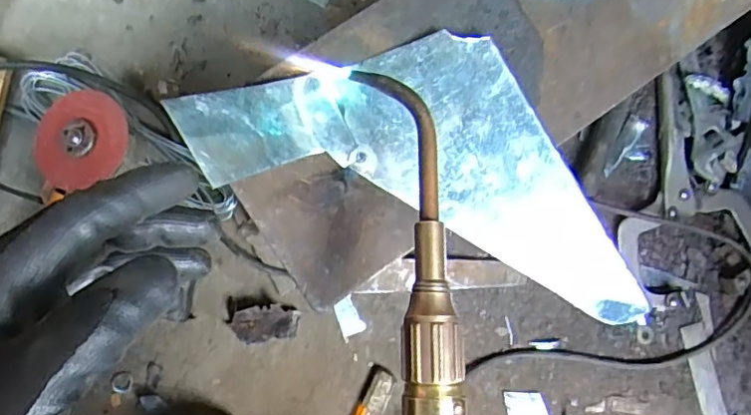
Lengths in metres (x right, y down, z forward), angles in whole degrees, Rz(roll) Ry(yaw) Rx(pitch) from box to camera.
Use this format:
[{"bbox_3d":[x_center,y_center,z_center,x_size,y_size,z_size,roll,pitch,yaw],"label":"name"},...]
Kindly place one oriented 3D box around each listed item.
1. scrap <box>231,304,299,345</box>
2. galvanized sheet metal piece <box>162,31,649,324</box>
[{"bbox_3d":[-0.101,0.108,0.529,0.060,0.018,0.034,-11,89,-9],"label":"scrap"},{"bbox_3d":[0.037,-0.030,0.297,0.247,0.036,0.121,19,85,-7],"label":"galvanized sheet metal piece"}]

